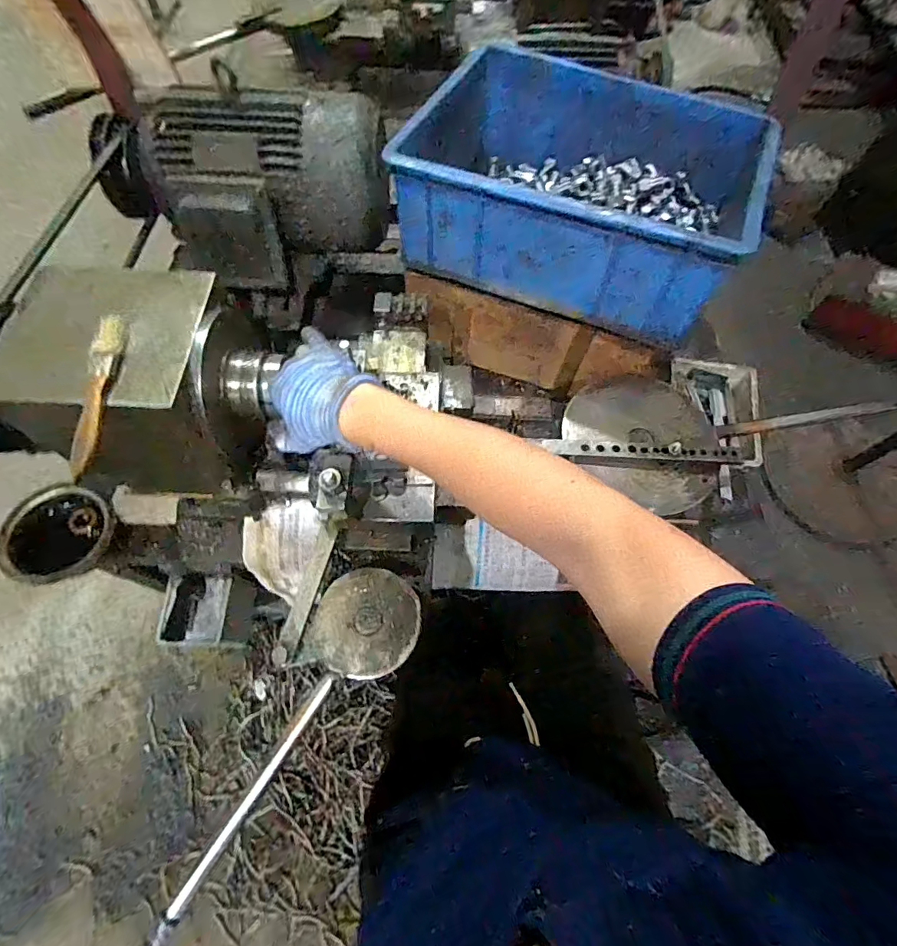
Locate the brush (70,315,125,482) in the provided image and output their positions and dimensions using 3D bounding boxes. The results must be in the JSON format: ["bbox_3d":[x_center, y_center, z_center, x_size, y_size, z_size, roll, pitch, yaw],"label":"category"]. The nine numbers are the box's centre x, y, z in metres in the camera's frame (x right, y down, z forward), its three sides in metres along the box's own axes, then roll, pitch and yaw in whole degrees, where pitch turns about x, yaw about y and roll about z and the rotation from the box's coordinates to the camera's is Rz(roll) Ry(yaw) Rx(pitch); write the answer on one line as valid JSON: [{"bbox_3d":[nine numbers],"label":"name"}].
[{"bbox_3d":[-0.294,-0.070,0.398,0.019,0.017,0.151,-4,65,-3],"label":"brush"}]

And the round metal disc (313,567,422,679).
[{"bbox_3d":[-0.076,0.141,0.449,0.097,0.014,0.094,1,65,-1],"label":"round metal disc"}]

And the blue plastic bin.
[{"bbox_3d":[0.165,-0.371,0.605,0.395,0.140,0.302,21,66,8],"label":"blue plastic bin"}]

